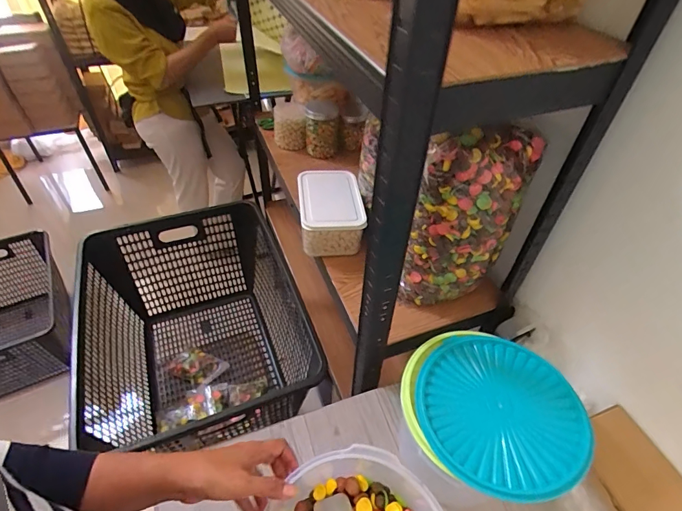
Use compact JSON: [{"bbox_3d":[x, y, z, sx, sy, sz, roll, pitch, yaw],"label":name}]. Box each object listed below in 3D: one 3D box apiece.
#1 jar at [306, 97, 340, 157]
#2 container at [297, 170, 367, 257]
[{"bbox_3d":[-0.052,-0.350,1.089,0.097,0.129,0.104,1,47,-1],"label":"jar"},{"bbox_3d":[-0.024,-0.097,0.851,0.134,0.091,0.182,-2,47,-4],"label":"container"}]

